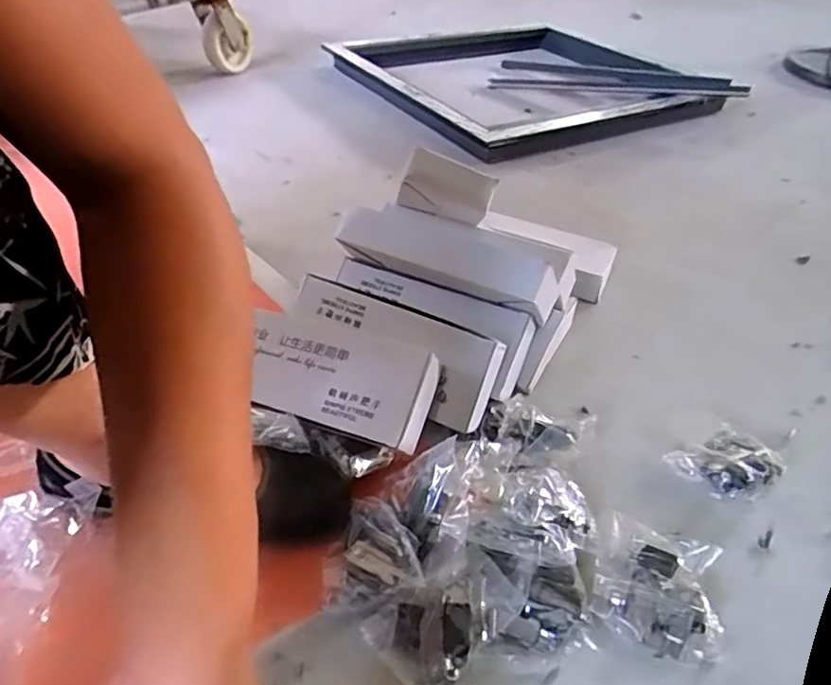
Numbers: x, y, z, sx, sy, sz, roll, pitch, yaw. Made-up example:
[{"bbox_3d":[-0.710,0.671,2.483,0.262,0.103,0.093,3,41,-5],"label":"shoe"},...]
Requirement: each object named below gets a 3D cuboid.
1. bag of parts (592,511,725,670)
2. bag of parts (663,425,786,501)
[{"bbox_3d":[0.191,0.191,0.456,0.096,0.025,0.092,20,43,19],"label":"bag of parts"},{"bbox_3d":[0.295,0.114,0.557,0.083,0.023,0.077,-25,48,-29],"label":"bag of parts"}]

